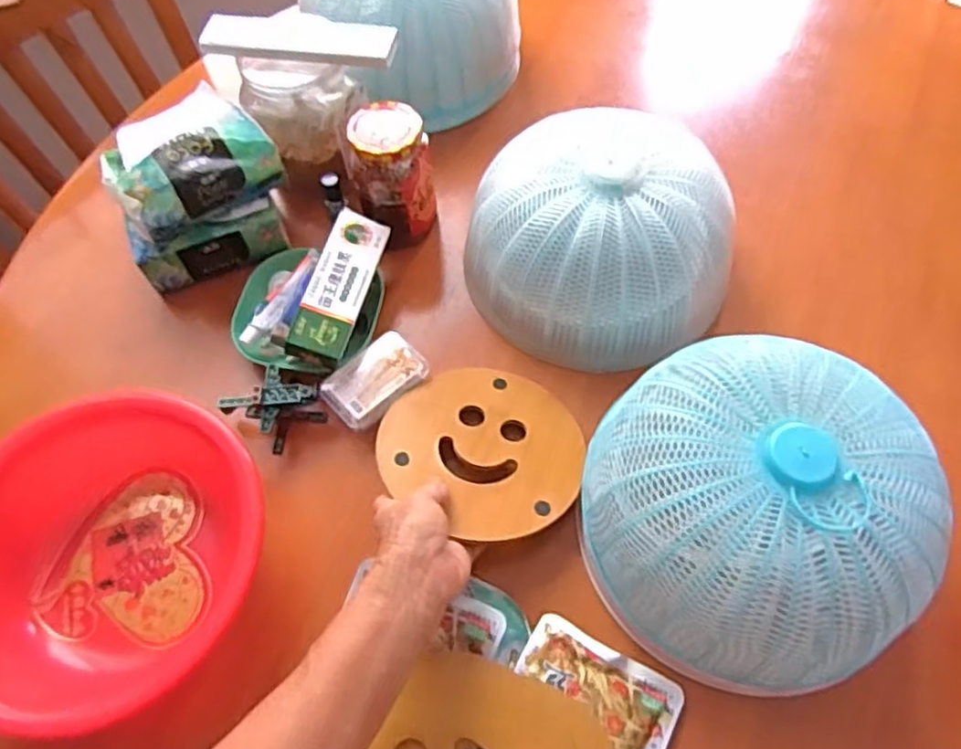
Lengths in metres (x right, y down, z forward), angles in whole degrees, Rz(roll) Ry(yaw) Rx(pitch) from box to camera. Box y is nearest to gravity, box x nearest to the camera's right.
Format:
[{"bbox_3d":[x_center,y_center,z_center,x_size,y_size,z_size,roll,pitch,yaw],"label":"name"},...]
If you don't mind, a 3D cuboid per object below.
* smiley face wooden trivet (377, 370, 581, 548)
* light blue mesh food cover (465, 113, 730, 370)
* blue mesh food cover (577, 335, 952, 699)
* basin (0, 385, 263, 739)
[{"bbox_3d":[0.003,0.054,0.550,0.158,0.007,0.146,2,50,-2],"label":"smiley face wooden trivet"},{"bbox_3d":[0.106,-0.119,0.595,0.216,0.105,0.200,33,69,18],"label":"light blue mesh food cover"},{"bbox_3d":[0.181,0.088,0.469,0.214,0.124,0.200,37,71,19],"label":"blue mesh food cover"},{"bbox_3d":[-0.262,0.126,0.499,0.208,0.094,0.221,-1,63,3],"label":"basin"}]

